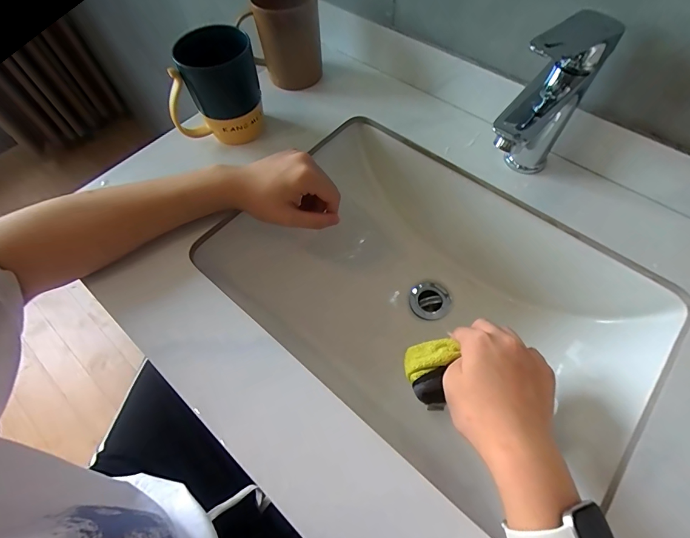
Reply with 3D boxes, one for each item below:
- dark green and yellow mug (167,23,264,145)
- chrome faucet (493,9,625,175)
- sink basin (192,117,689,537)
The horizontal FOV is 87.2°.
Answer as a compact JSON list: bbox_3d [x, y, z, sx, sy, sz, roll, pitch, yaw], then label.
[{"bbox_3d":[-0.155,-0.210,0.420,0.106,0.101,0.078,-22,61,-10],"label":"dark green and yellow mug"},{"bbox_3d":[0.175,-0.134,0.348,0.042,0.161,0.141,40,69,22],"label":"chrome faucet"},{"bbox_3d":[0.098,0.034,0.436,0.432,0.139,0.290,35,67,20],"label":"sink basin"}]

